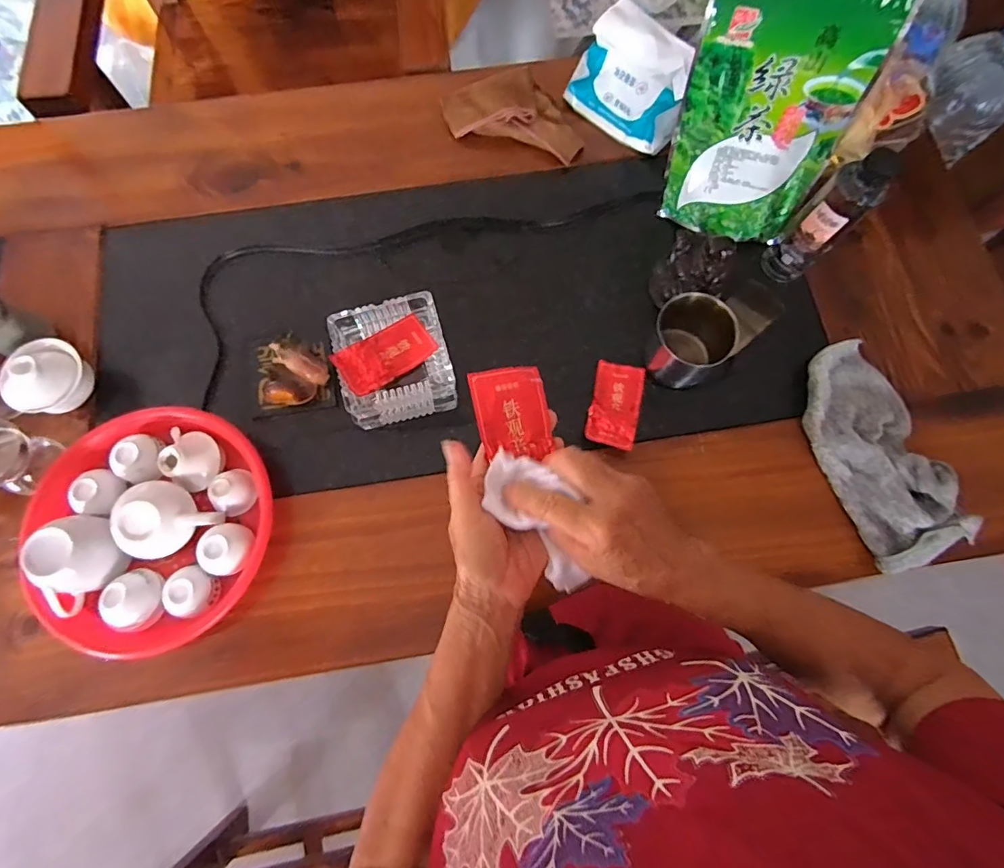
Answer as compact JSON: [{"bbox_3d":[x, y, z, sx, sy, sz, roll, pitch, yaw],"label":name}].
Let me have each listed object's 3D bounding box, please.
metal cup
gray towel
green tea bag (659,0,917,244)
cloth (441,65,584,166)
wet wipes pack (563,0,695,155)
[{"bbox_3d":[0.217,-0.108,0.579,0.077,0.082,0.081,0,75,-1],"label":"metal cup"},{"bbox_3d":[0.419,0.016,0.561,0.112,0.049,0.245,-20,76,-6],"label":"gray towel"},{"bbox_3d":[0.275,-0.333,0.552,0.178,0.254,0.099,28,77,7],"label":"green tea bag"},{"bbox_3d":[0.020,-0.445,0.687,0.196,0.035,0.113,16,75,4],"label":"cloth"},{"bbox_3d":[0.177,-0.466,0.659,0.159,0.126,0.055,41,51,14],"label":"wet wipes pack"}]

